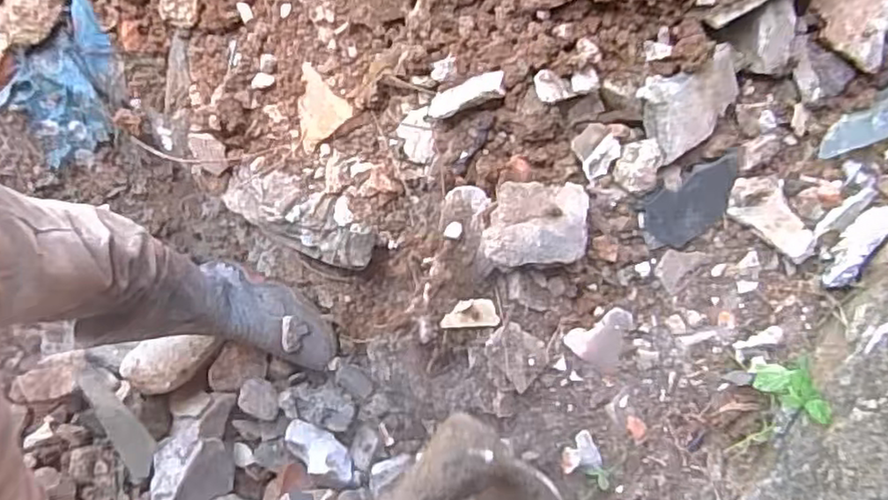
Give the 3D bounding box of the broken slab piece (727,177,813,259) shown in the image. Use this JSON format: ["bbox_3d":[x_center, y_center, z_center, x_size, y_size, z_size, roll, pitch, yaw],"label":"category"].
[{"bbox_3d":[0.362,-0.033,0.720,0.057,0.037,0.100,-12,74,-1],"label":"broken slab piece"}]

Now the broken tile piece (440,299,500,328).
[{"bbox_3d":[0.030,0.079,0.788,0.069,0.010,0.034,-4,93,9],"label":"broken tile piece"}]

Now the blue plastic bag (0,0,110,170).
[{"bbox_3d":[-0.555,-0.245,0.967,0.217,0.035,0.152,-43,109,10],"label":"blue plastic bag"}]

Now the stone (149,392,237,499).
[{"bbox_3d":[-0.399,0.318,1.024,0.107,0.098,0.184,-2,74,2],"label":"stone"}]

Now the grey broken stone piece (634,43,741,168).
[{"bbox_3d":[0.278,-0.169,0.739,0.132,0.042,0.088,-35,112,-16],"label":"grey broken stone piece"}]

